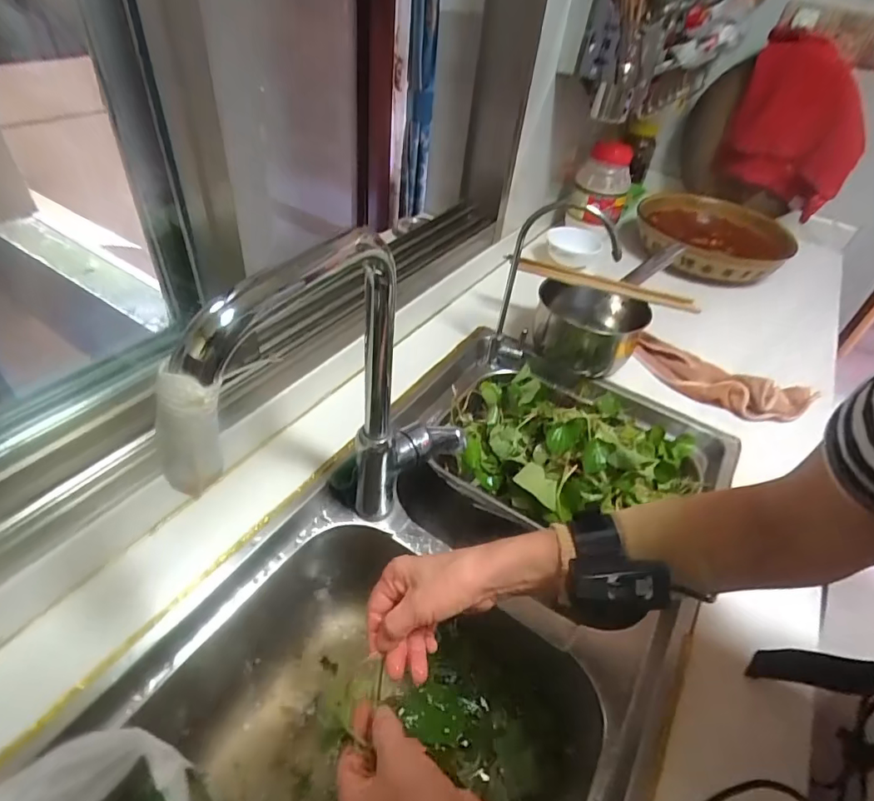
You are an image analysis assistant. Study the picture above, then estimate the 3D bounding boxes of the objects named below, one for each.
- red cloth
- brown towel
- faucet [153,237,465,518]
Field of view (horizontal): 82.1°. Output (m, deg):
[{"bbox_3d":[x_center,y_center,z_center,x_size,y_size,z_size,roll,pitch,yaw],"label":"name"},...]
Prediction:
[{"bbox_3d":[0.751,-0.578,1.043,0.278,0.267,0.097,35,28,6],"label":"red cloth"},{"bbox_3d":[0.418,-0.037,0.740,0.247,0.046,0.095,26,46,19],"label":"brown towel"},{"bbox_3d":[-0.088,0.042,0.430,0.081,0.359,0.264,31,48,23],"label":"faucet"}]

